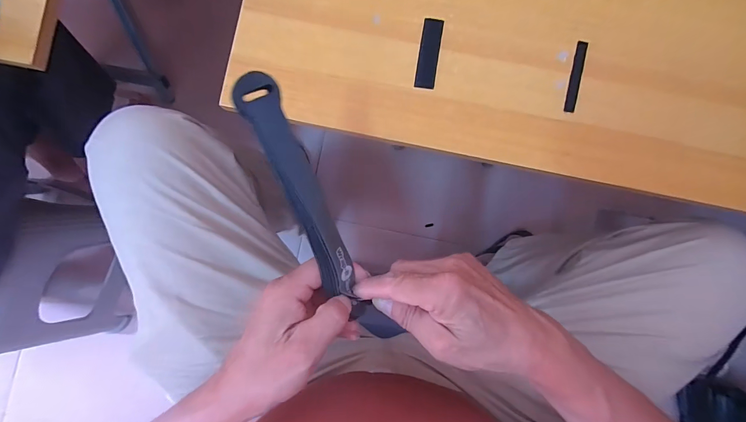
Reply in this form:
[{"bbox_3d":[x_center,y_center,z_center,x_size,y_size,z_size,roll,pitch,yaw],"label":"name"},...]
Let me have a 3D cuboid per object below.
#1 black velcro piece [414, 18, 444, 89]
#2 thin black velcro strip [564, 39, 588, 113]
[{"bbox_3d":[0.055,-0.153,0.323,0.020,0.005,0.068,9,88,0],"label":"black velcro piece"},{"bbox_3d":[0.196,-0.129,0.321,0.012,0.004,0.070,14,87,4],"label":"thin black velcro strip"}]

